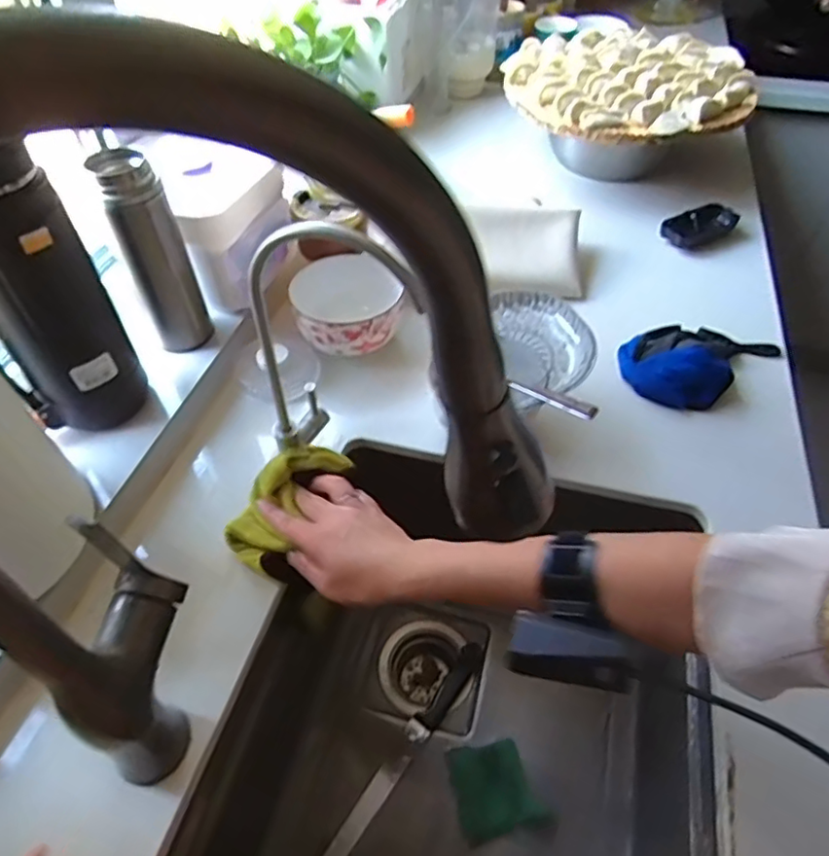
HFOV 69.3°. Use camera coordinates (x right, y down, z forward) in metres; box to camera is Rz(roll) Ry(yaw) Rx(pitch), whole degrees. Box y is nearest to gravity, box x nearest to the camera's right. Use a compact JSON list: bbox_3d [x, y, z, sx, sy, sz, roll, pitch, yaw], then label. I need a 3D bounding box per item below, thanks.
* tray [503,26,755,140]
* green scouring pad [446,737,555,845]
[{"bbox_3d":[0.314,-0.523,0.896,0.331,0.042,0.321,-11,50,-9],"label":"tray"},{"bbox_3d":[0.080,0.352,0.588,0.081,0.009,0.078,-9,50,-7],"label":"green scouring pad"}]

